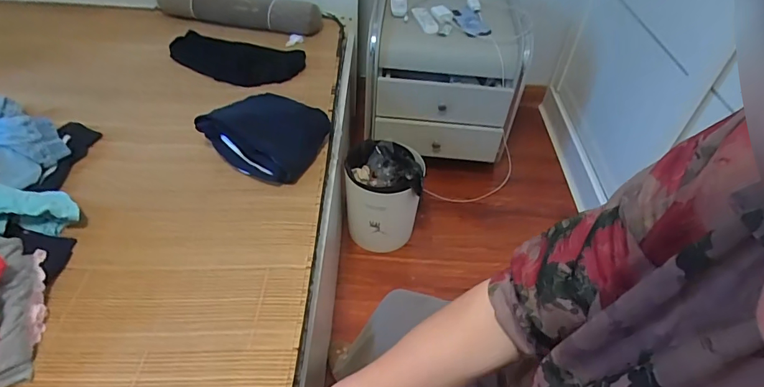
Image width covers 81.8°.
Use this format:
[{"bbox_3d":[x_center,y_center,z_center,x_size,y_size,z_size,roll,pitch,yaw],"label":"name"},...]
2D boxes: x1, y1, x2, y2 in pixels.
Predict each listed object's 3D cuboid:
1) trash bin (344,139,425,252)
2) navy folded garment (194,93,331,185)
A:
[{"bbox_3d":[-0.004,0.011,1.257,0.211,0.279,0.190,-3,45,-8],"label":"trash bin"},{"bbox_3d":[-0.251,-0.136,0.943,0.229,0.093,0.204,17,46,12],"label":"navy folded garment"}]

